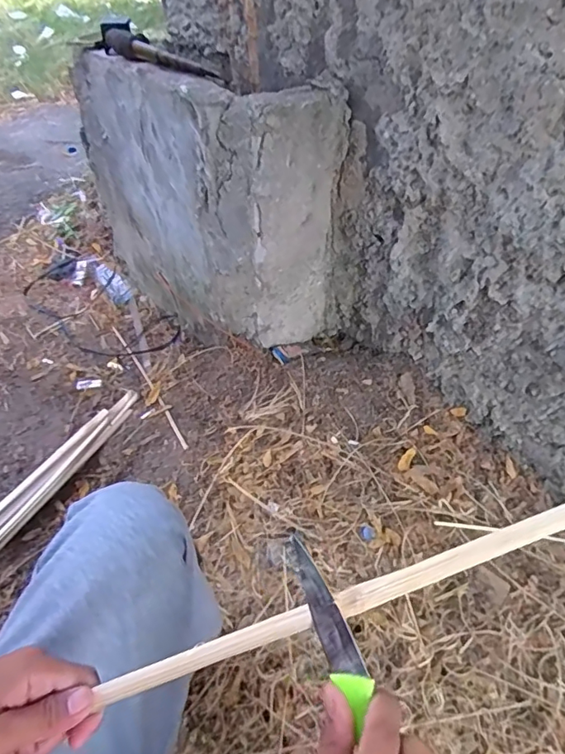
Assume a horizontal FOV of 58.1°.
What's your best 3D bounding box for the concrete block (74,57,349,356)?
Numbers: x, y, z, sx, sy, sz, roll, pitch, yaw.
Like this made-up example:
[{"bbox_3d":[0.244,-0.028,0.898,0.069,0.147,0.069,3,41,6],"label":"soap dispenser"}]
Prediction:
[{"bbox_3d":[-0.203,-0.448,1.244,0.277,0.545,0.704,-28,50,-28],"label":"concrete block"}]

